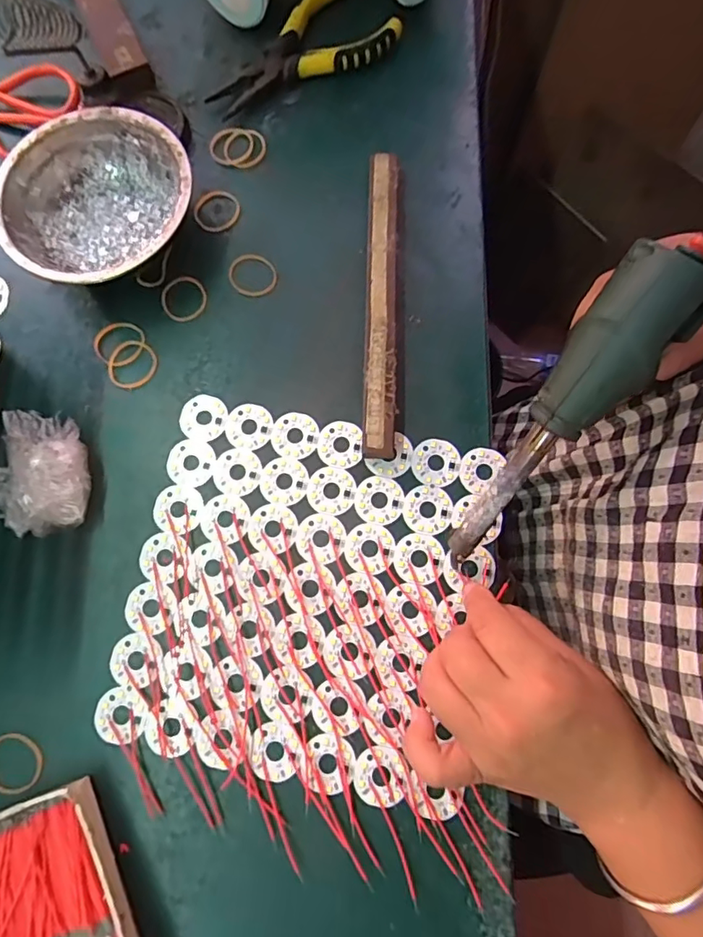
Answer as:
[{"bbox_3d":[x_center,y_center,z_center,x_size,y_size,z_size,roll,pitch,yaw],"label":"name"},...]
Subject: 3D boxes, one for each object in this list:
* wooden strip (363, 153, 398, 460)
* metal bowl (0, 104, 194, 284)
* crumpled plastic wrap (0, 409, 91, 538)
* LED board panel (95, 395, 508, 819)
[{"bbox_3d":[0.020,-0.113,0.342,0.020,0.017,0.212,1,78,1],"label":"wooden strip"},{"bbox_3d":[-0.169,-0.176,0.351,0.127,0.042,0.125,0,78,1],"label":"metal bowl"},{"bbox_3d":[-0.194,0.003,0.317,0.076,0.029,0.072,0,78,1],"label":"crumpled plastic wrap"},{"bbox_3d":[-0.029,0.072,0.311,0.204,0.006,0.210,11,78,4],"label":"LED board panel"}]

